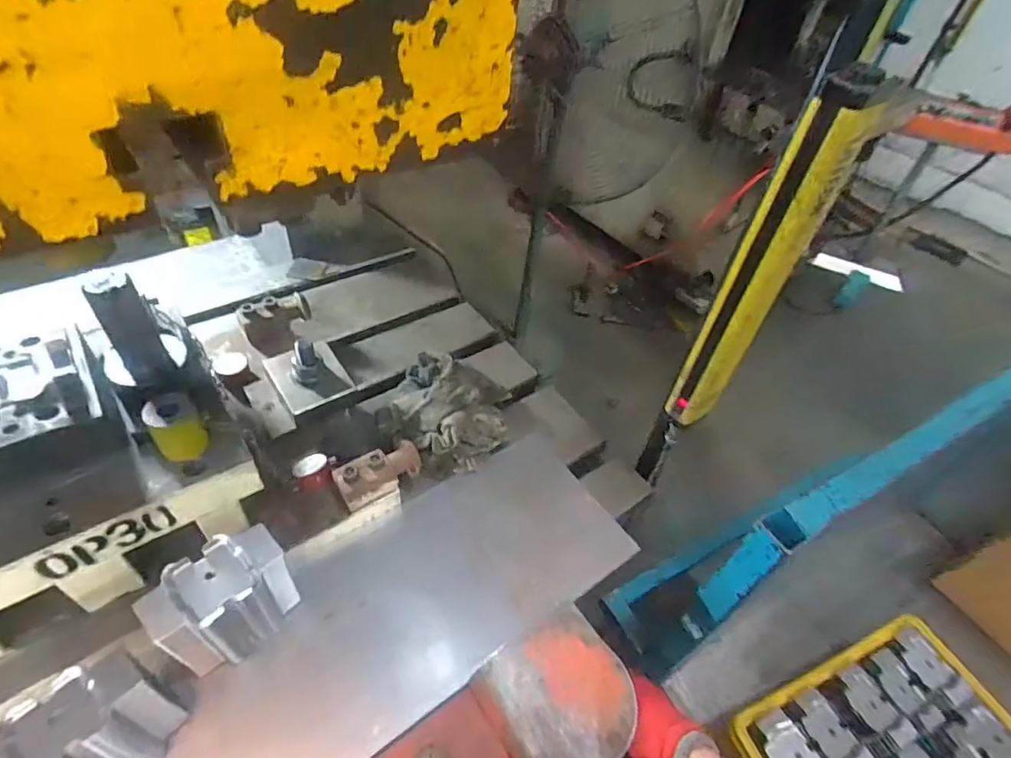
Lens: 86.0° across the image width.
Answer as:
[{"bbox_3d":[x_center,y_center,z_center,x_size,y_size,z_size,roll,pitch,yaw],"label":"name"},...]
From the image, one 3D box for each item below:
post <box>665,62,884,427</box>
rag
[{"bbox_3d":[0.227,-0.081,0.510,0.052,0.351,0.045,25,48,17],"label":"post"},{"bbox_3d":[-0.075,0.037,0.701,0.155,0.063,0.164,18,46,10],"label":"rag"}]

